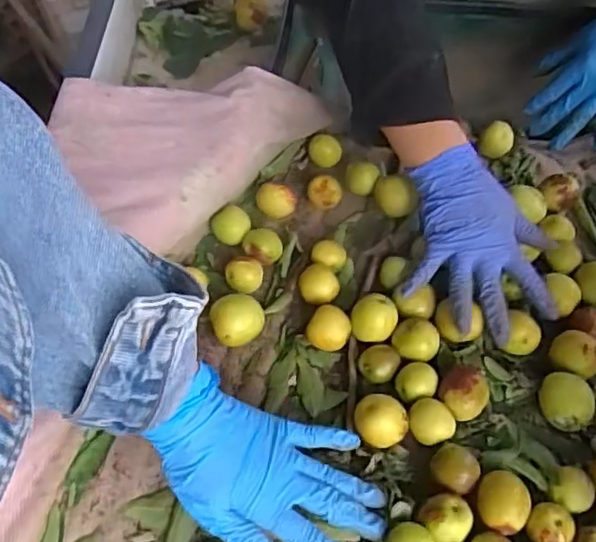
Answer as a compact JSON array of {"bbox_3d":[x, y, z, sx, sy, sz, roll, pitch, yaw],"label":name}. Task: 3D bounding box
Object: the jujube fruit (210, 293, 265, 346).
[{"bbox_3d":[-0.049,0.041,0.526,0.042,0.033,0.038,-7,65,-7],"label":"jujube fruit"}]

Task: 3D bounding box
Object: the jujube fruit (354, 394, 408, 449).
[{"bbox_3d":[0.060,0.113,0.482,0.035,0.033,0.037,1,64,-3],"label":"jujube fruit"}]

